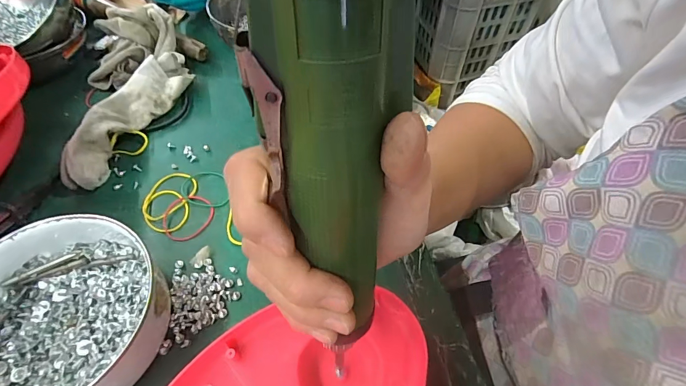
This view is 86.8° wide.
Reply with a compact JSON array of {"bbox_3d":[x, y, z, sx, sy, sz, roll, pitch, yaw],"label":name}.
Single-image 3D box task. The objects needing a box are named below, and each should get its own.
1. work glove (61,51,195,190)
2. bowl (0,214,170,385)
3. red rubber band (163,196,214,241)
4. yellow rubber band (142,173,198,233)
[{"bbox_3d":[-0.235,-0.088,0.402,0.054,0.047,0.195,14,56,10],"label":"work glove"},{"bbox_3d":[-0.212,0.093,0.262,0.141,0.060,0.132,0,55,0],"label":"bowl"},{"bbox_3d":[-0.150,0.023,0.351,0.044,0.004,0.048,3,59,-5],"label":"red rubber band"},{"bbox_3d":[-0.173,0.006,0.359,0.046,0.006,0.069,3,55,3],"label":"yellow rubber band"}]

